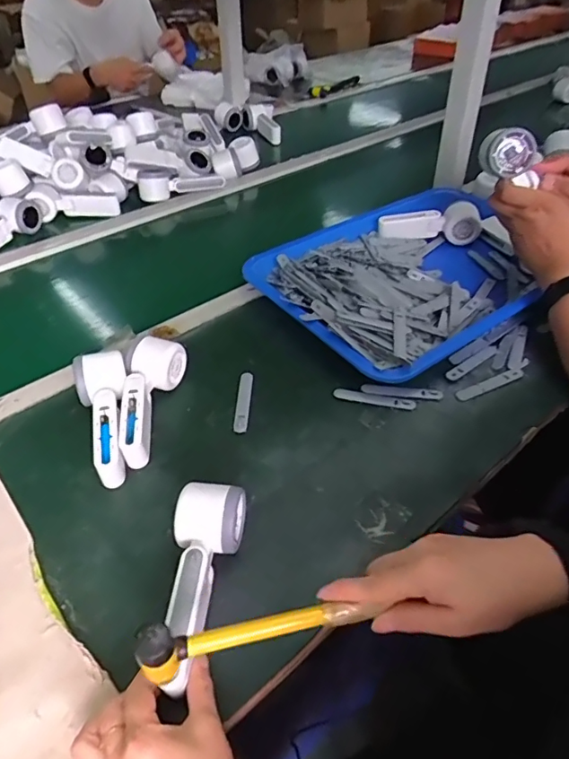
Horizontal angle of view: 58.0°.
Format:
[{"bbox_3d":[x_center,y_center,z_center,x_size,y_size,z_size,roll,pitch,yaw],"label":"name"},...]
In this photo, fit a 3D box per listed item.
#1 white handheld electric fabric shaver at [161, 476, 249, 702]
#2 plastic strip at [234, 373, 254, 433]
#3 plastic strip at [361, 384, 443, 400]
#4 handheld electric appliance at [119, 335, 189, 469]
[{"bbox_3d":[-0.075,0.165,0.426,0.055,0.044,0.163,6,45,6],"label":"white handheld electric fabric shaver"},{"bbox_3d":[-0.048,0.025,0.606,0.016,0.005,0.090,2,45,2],"label":"plastic strip"},{"bbox_3d":[0.141,0.015,0.615,0.094,0.007,0.014,5,45,5],"label":"plastic strip"},{"bbox_3d":[-0.159,0.021,0.579,0.062,0.049,0.153,5,45,5],"label":"handheld electric appliance"}]

